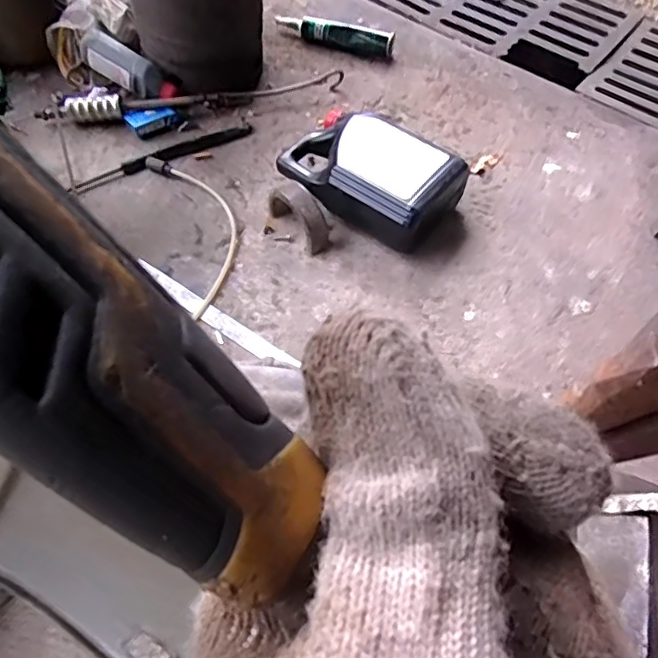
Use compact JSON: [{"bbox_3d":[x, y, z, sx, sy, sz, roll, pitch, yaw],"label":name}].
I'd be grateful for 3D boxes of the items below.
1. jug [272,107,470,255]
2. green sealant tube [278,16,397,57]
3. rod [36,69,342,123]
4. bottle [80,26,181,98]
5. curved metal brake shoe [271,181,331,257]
[{"bbox_3d":[0.069,-0.272,1.004,0.295,0.123,0.185,35,65,18],"label":"jug"},{"bbox_3d":[0.009,-0.685,1.306,0.286,0.045,0.061,16,61,8],"label":"green sealant tube"},{"bbox_3d":[-0.274,-0.487,1.161,0.613,0.055,0.058,-15,61,-10],"label":"rod"},{"bbox_3d":[-0.407,-0.526,1.135,0.207,0.090,0.052,26,59,-14],"label":"bottle"},{"bbox_3d":[-0.046,-0.202,0.961,0.062,0.094,0.130,-37,67,-20],"label":"curved metal brake shoe"}]

